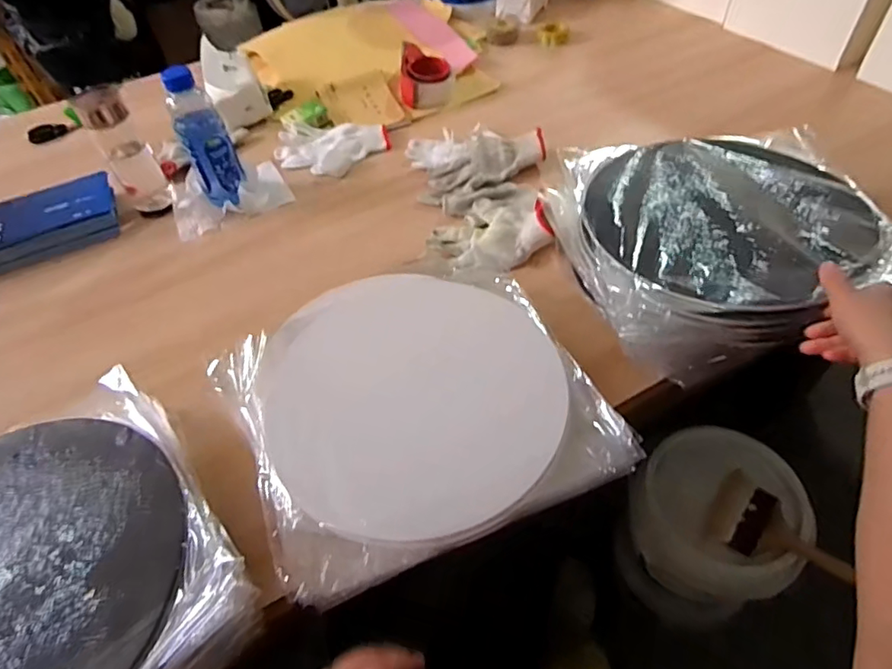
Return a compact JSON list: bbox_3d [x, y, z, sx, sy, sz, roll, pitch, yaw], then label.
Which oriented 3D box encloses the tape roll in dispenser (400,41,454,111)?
[{"bbox_3d":[-0.040,-0.492,1.035,0.099,0.067,0.103,-3,51,3],"label":"tape roll in dispenser"}]

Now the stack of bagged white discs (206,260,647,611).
[{"bbox_3d":[-0.047,0.058,0.577,0.340,0.044,0.346,-21,53,-12],"label":"stack of bagged white discs"}]

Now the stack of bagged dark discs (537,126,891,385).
[{"bbox_3d":[0.317,-0.112,0.639,0.329,0.110,0.304,-10,52,-4],"label":"stack of bagged dark discs"}]

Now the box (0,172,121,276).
[{"bbox_3d":[-0.651,-0.163,0.844,0.266,0.038,0.144,-27,53,-16],"label":"box"}]

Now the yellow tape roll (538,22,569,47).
[{"bbox_3d":[0.233,-0.649,1.176,0.061,0.025,0.060,3,51,8],"label":"yellow tape roll"}]

